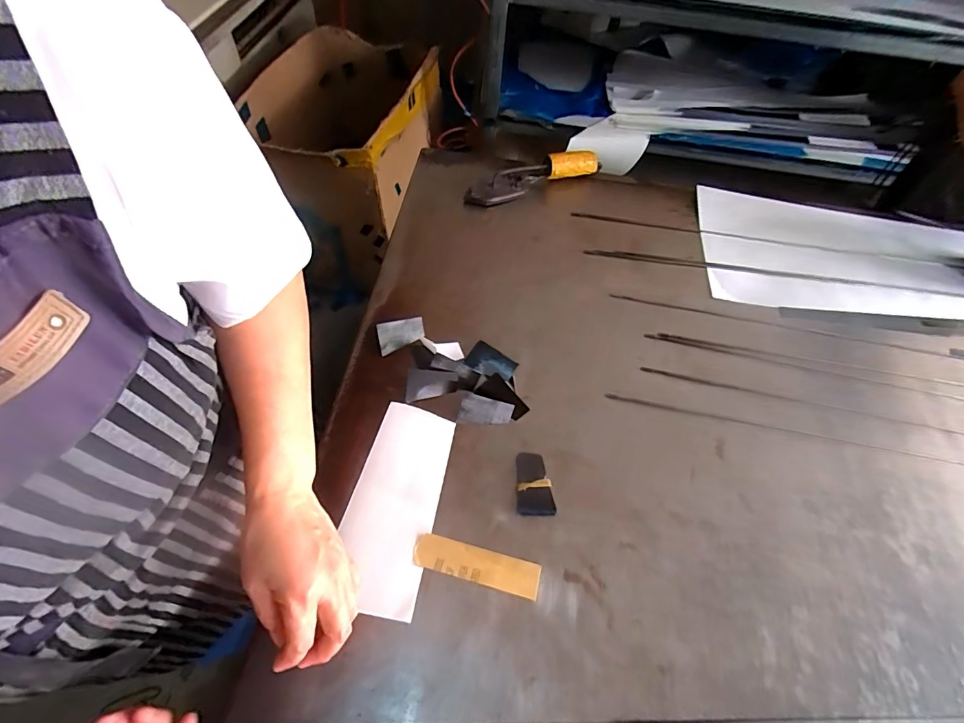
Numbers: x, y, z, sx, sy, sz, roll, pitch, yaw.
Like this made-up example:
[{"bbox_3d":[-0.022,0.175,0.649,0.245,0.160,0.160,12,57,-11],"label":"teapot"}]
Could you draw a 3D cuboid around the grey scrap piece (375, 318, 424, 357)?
[{"bbox_3d":[-0.104,-0.034,0.582,0.058,0.006,0.039,-11,96,-5],"label":"grey scrap piece"}]

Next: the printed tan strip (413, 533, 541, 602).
[{"bbox_3d":[-0.005,0.200,0.442,0.123,0.004,0.032,14,59,5],"label":"printed tan strip"}]

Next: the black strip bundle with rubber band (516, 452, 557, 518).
[{"bbox_3d":[0.058,0.133,0.490,0.039,0.008,0.068,0,59,-3],"label":"black strip bundle with rubber band"}]

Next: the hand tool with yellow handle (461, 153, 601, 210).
[{"bbox_3d":[0.083,-0.308,0.742,0.228,0.040,0.055,-22,62,-16],"label":"hand tool with yellow handle"}]

